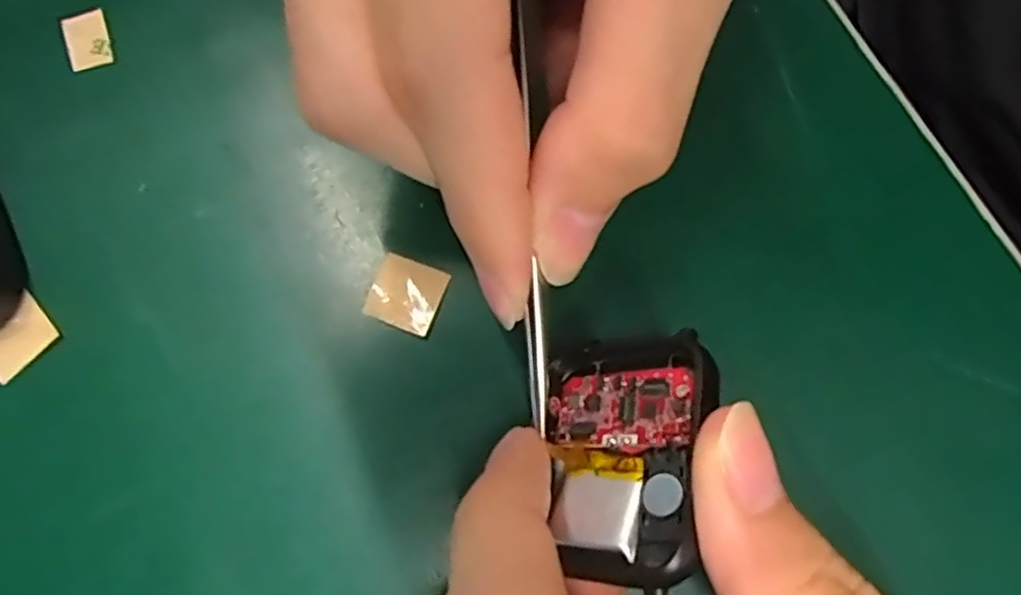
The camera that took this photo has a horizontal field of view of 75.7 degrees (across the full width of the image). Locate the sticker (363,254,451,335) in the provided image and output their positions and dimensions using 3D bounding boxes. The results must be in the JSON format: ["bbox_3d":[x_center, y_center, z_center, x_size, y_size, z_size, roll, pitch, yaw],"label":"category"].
[{"bbox_3d":[-0.023,-0.001,0.143,0.015,0.004,0.015,20,77,5],"label":"sticker"}]

